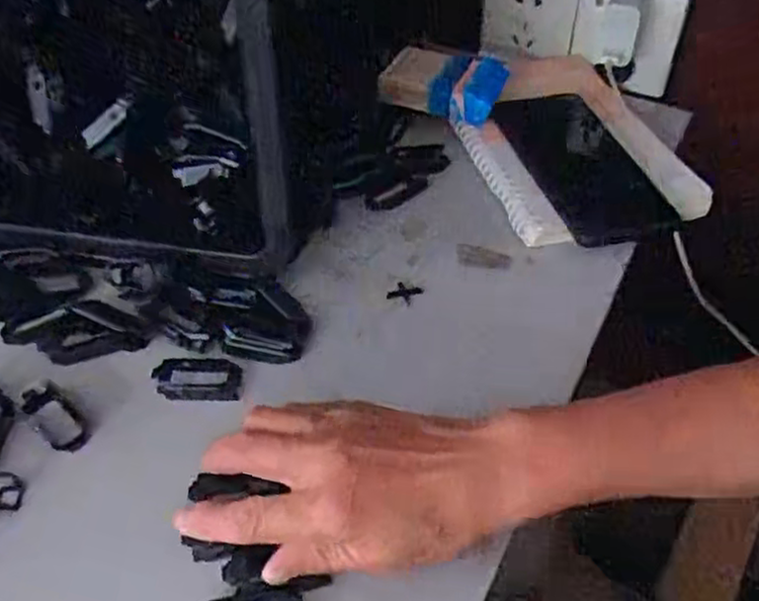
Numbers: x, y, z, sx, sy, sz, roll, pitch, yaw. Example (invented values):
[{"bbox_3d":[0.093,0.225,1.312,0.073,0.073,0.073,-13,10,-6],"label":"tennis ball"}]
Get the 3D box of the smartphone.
[{"bbox_3d":[0.150,-0.102,0.540,0.087,0.006,0.149,-13,57,-18],"label":"smartphone"}]

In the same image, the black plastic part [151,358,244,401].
[{"bbox_3d":[-0.104,0.043,0.411,0.048,0.006,0.028,-1,49,-2],"label":"black plastic part"}]

